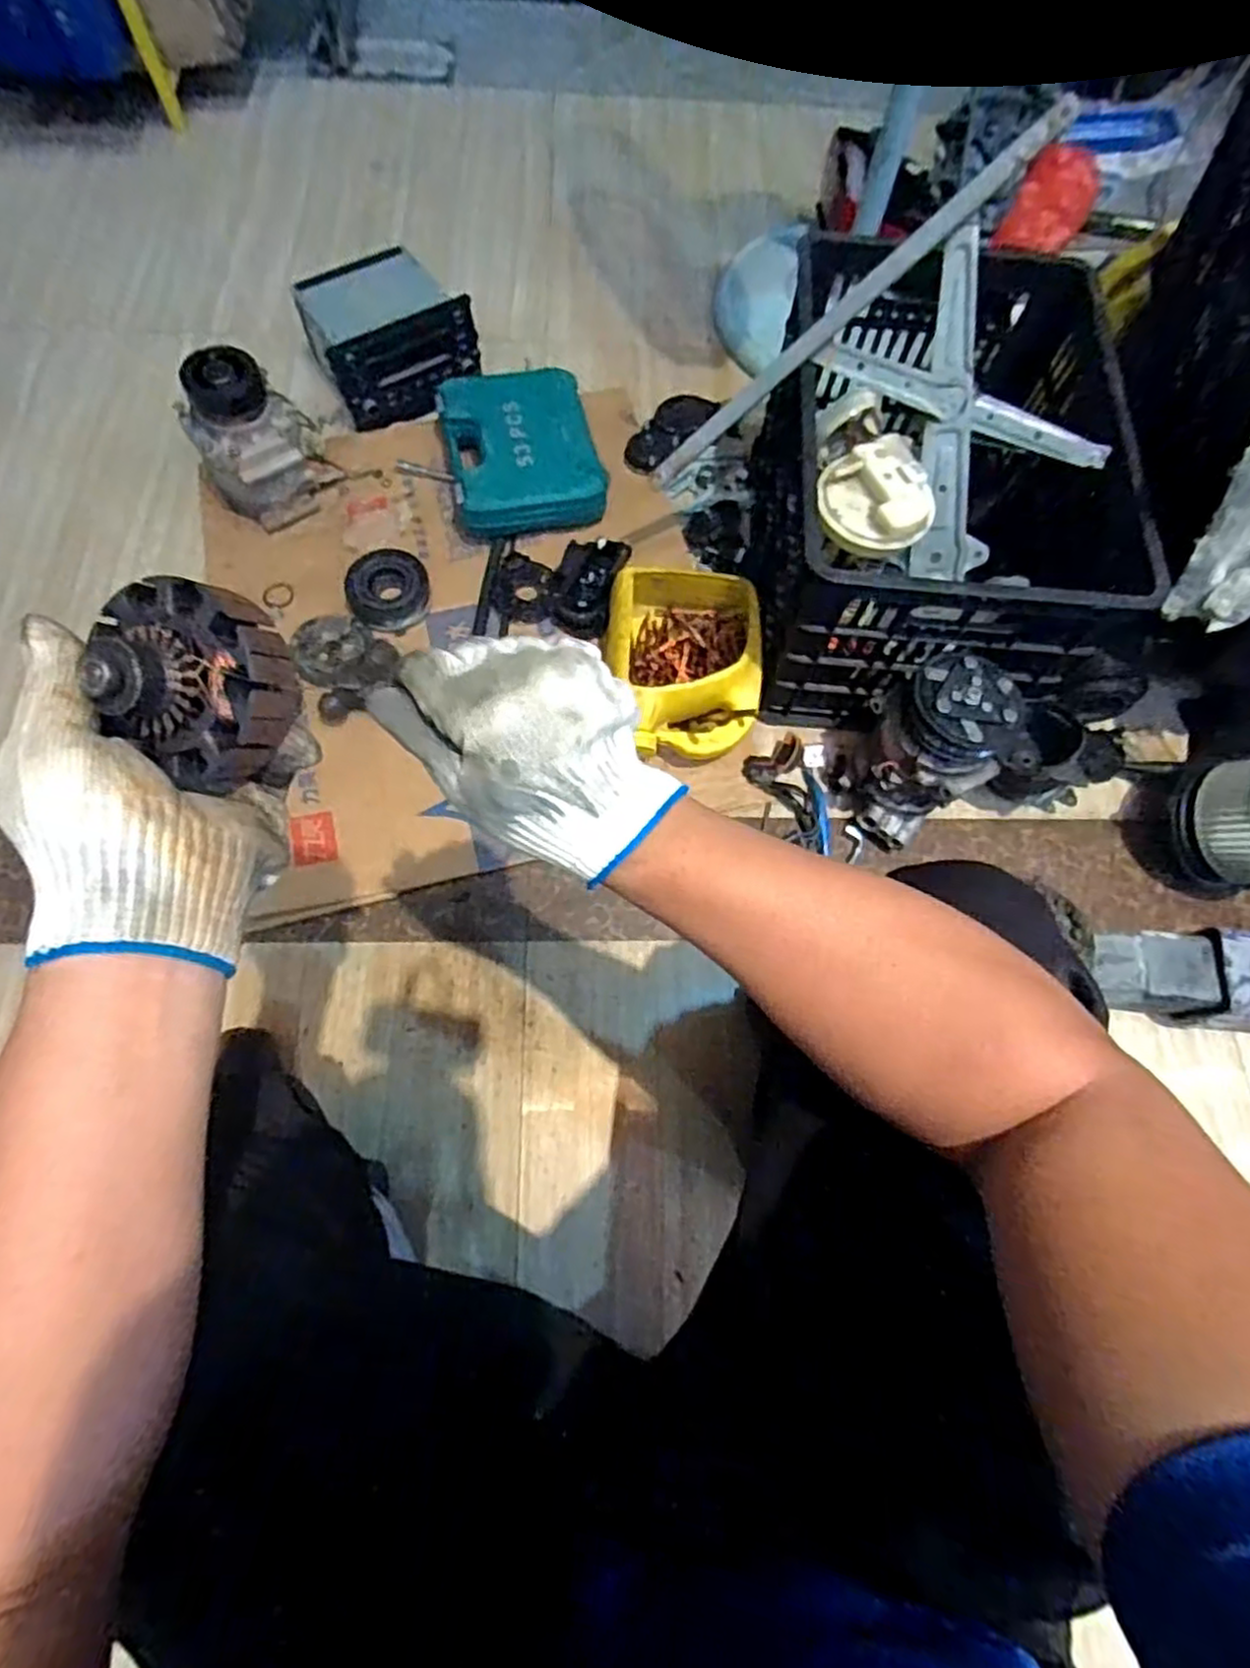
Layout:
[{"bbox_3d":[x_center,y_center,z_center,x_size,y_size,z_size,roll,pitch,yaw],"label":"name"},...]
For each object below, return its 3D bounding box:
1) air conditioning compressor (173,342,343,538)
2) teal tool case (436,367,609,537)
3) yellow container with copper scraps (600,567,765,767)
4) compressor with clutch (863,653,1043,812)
[{"bbox_3d":[-0.472,-0.509,0.948,0.158,0.184,0.112,-29,73,-12],"label":"air conditioning compressor"},{"bbox_3d":[-0.144,-0.526,1.024,0.206,0.073,0.248,-16,71,-8],"label":"teal tool case"},{"bbox_3d":[0.070,-0.199,0.879,0.175,0.095,0.216,1,70,-2],"label":"yellow container with copper scraps"},{"bbox_3d":[0.331,-0.098,0.799,0.116,0.163,0.120,9,70,1],"label":"compressor with clutch"}]

